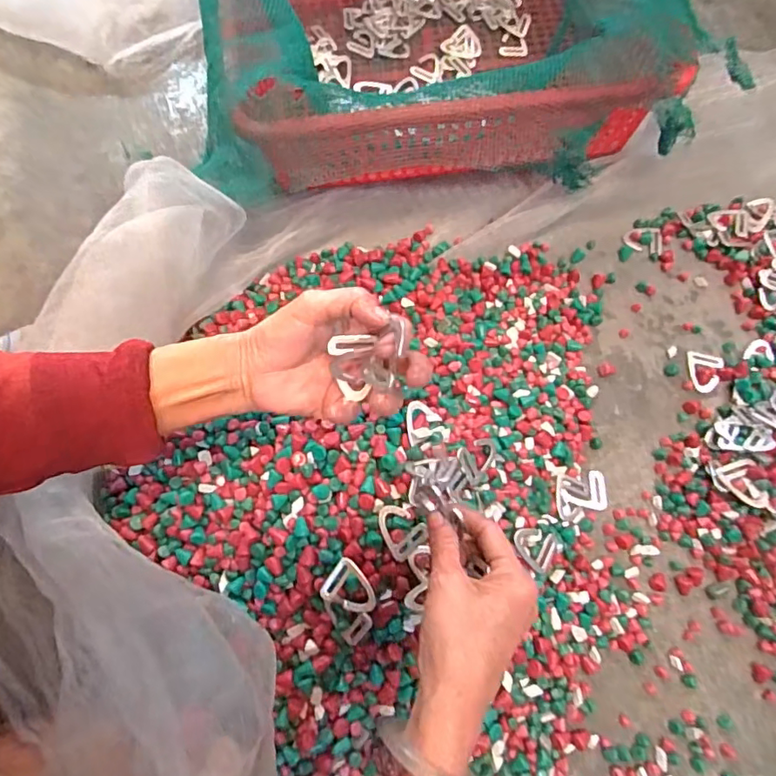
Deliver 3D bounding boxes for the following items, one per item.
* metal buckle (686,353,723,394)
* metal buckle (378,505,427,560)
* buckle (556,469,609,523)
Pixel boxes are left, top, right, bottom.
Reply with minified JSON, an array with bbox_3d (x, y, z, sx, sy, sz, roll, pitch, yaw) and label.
[{"bbox_3d":[0.329,-0.016,0.554,0.033,0.005,0.043,8,74,4],"label":"metal buckle"},{"bbox_3d":[0.007,0.117,0.439,0.039,0.007,0.034,40,77,14],"label":"metal buckle"},{"bbox_3d":[0.188,0.104,0.518,0.050,0.006,0.042,-9,73,-2],"label":"buckle"}]

